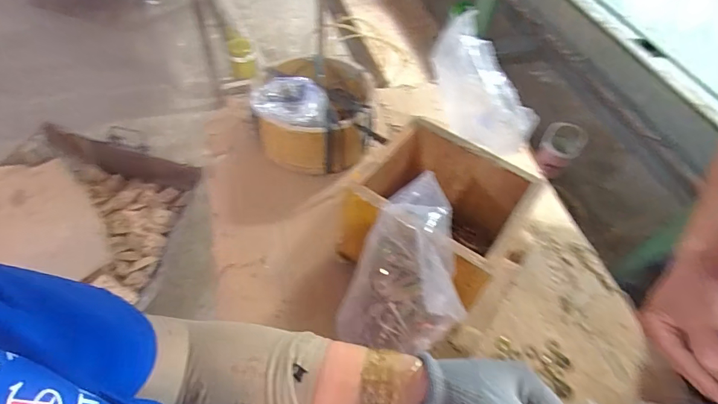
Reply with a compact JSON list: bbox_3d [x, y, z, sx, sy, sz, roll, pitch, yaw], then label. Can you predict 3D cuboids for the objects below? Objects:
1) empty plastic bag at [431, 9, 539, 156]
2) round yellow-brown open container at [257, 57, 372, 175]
[{"bbox_3d":[0.186,-0.165,0.666,0.181,0.191,0.092,34,56,19],"label":"empty plastic bag"},{"bbox_3d":[-0.075,-0.161,0.787,0.192,0.115,0.214,8,52,0],"label":"round yellow-brown open container"}]

